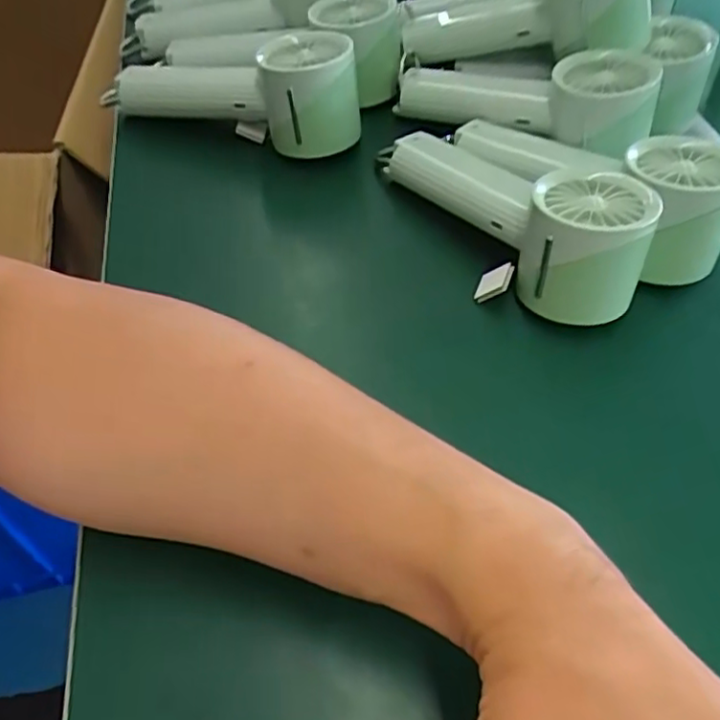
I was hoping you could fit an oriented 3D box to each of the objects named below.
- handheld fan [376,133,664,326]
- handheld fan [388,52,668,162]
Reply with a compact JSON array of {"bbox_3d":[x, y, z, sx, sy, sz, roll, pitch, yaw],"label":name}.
[{"bbox_3d":[0.086,-0.097,0.365,0.060,0.058,0.173,-26,56,-20],"label":"handheld fan"},{"bbox_3d":[0.111,-0.174,0.429,0.165,0.053,0.074,23,53,36],"label":"handheld fan"}]

